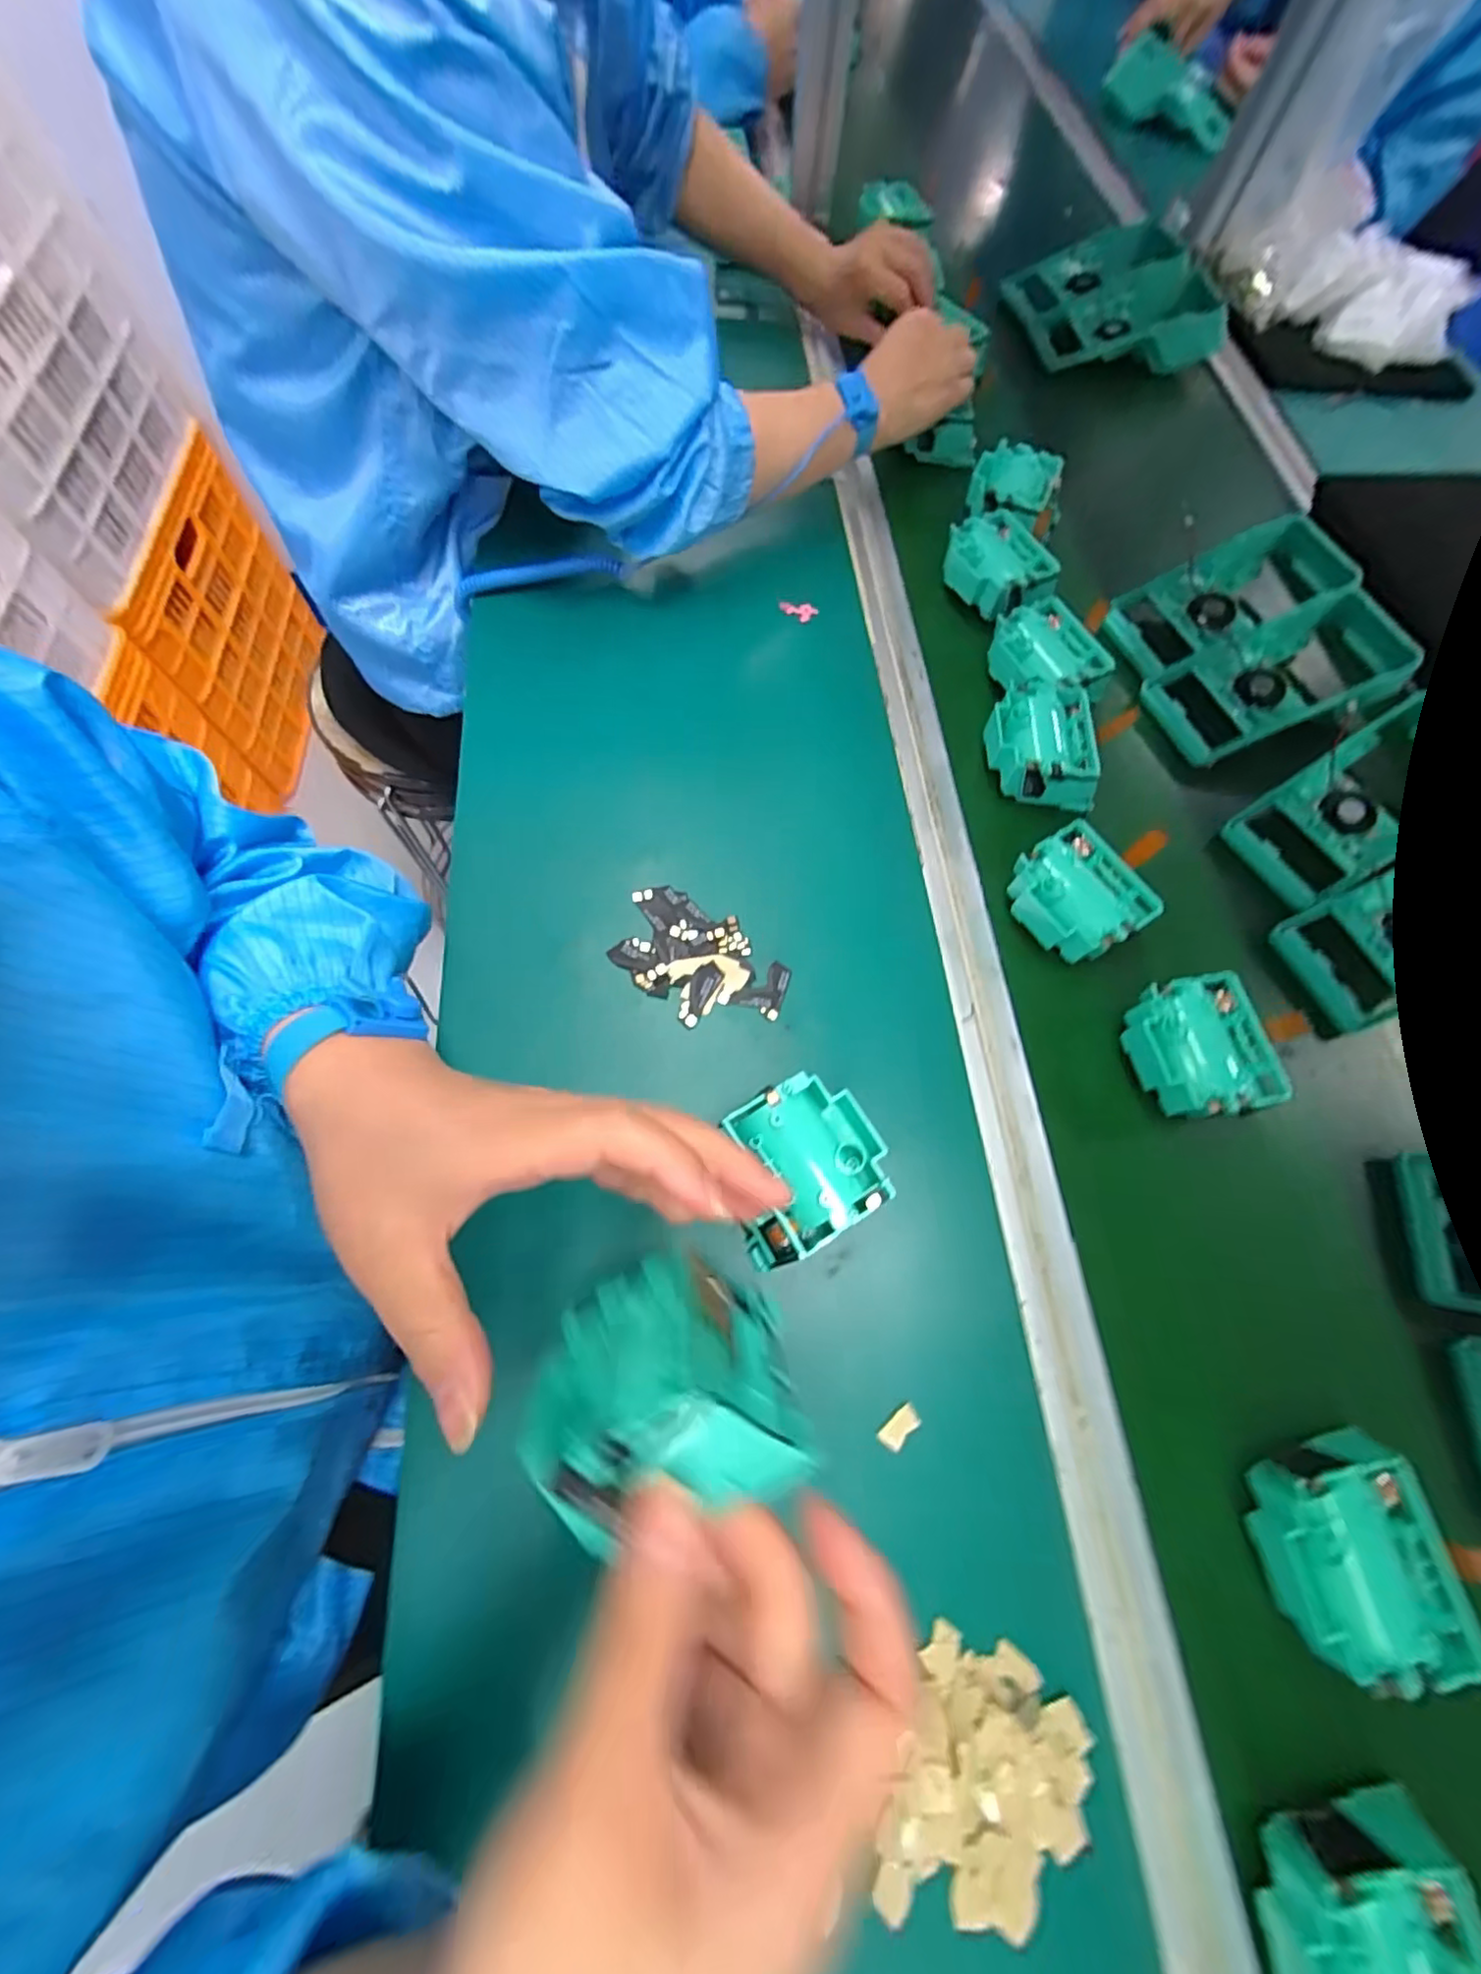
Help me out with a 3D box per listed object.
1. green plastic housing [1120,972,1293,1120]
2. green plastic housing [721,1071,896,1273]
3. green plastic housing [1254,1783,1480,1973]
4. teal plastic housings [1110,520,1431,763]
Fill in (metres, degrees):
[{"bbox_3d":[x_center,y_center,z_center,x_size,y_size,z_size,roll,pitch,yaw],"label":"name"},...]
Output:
[{"bbox_3d":[0.255,0.034,0.350,0.064,0.025,0.074,-8,72,-1],"label":"green plastic housing"},{"bbox_3d":[0.028,0.088,0.314,0.079,0.031,0.074,-29,74,-8],"label":"green plastic housing"},{"bbox_3d":[0.232,0.356,0.229,0.073,0.042,0.071,-2,72,1],"label":"green plastic housing"},{"bbox_3d":[0.396,-0.267,0.492,0.197,0.049,0.164,-21,73,-5],"label":"teal plastic housings"}]

